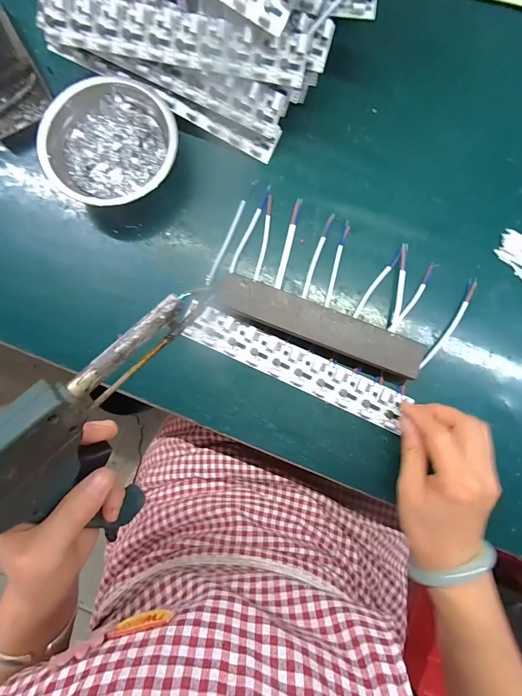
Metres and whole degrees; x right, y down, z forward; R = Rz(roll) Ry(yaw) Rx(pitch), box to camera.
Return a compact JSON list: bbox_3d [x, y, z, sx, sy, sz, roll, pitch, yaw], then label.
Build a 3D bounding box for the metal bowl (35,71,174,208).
[{"bbox_3d":[-0.146,-0.198,0.332,0.123,0.037,0.129,0,85,0],"label":"metal bowl"}]

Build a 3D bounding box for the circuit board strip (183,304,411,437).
[{"bbox_3d":[0.035,0.018,0.331,0.221,0.006,0.038,25,86,2],"label":"circuit board strip"}]

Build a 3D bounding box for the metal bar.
[{"bbox_3d":[0.056,-0.022,0.325,0.199,0.023,0.035,21,86,2],"label":"metal bar"}]

